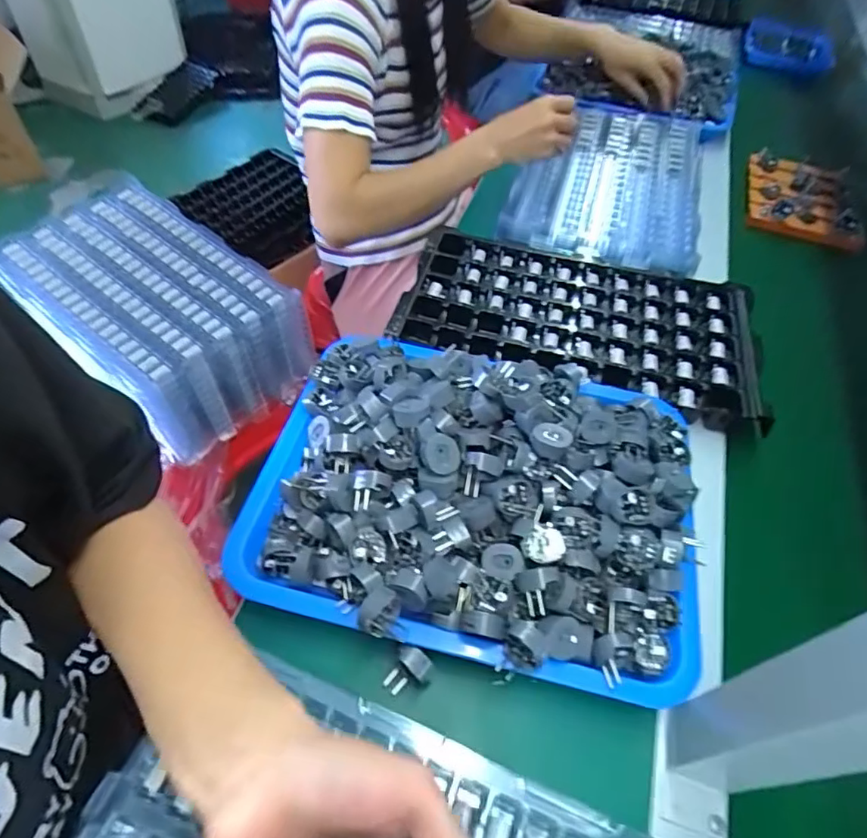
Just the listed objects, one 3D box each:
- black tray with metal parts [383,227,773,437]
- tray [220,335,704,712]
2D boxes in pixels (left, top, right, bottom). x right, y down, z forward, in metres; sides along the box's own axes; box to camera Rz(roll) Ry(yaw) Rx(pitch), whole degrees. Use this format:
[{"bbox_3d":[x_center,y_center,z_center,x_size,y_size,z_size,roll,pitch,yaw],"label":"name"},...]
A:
[{"bbox_3d":[0.152,-0.105,0.574,0.357,0.027,0.204,17,53,9],"label":"black tray with metal parts"},{"bbox_3d":[0.032,0.040,0.416,0.325,0.061,0.254,13,52,4],"label":"tray"}]

